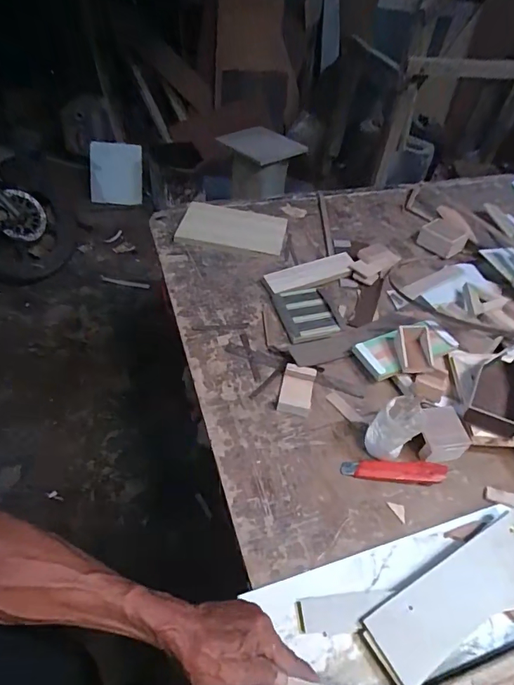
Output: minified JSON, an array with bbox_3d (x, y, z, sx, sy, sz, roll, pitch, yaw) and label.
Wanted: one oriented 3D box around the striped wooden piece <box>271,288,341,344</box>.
[{"bbox_3d":[0.091,-0.055,0.807,0.094,0.020,0.131,-11,50,-16],"label":"striped wooden piece"}]

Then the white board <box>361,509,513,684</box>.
[{"bbox_3d":[0.248,0.294,0.499,0.256,0.009,0.074,-23,58,-19],"label":"white board"}]

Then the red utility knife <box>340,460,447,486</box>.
[{"bbox_3d":[0.199,0.187,0.613,0.149,0.017,0.029,6,48,-1],"label":"red utility knife"}]

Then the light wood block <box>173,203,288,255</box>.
[{"bbox_3d":[-0.055,-0.267,0.965,0.234,0.022,0.167,7,52,1],"label":"light wood block"}]

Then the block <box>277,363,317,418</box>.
[{"bbox_3d":[0.066,0.079,0.687,0.051,0.033,0.081,13,48,5],"label":"block"}]

